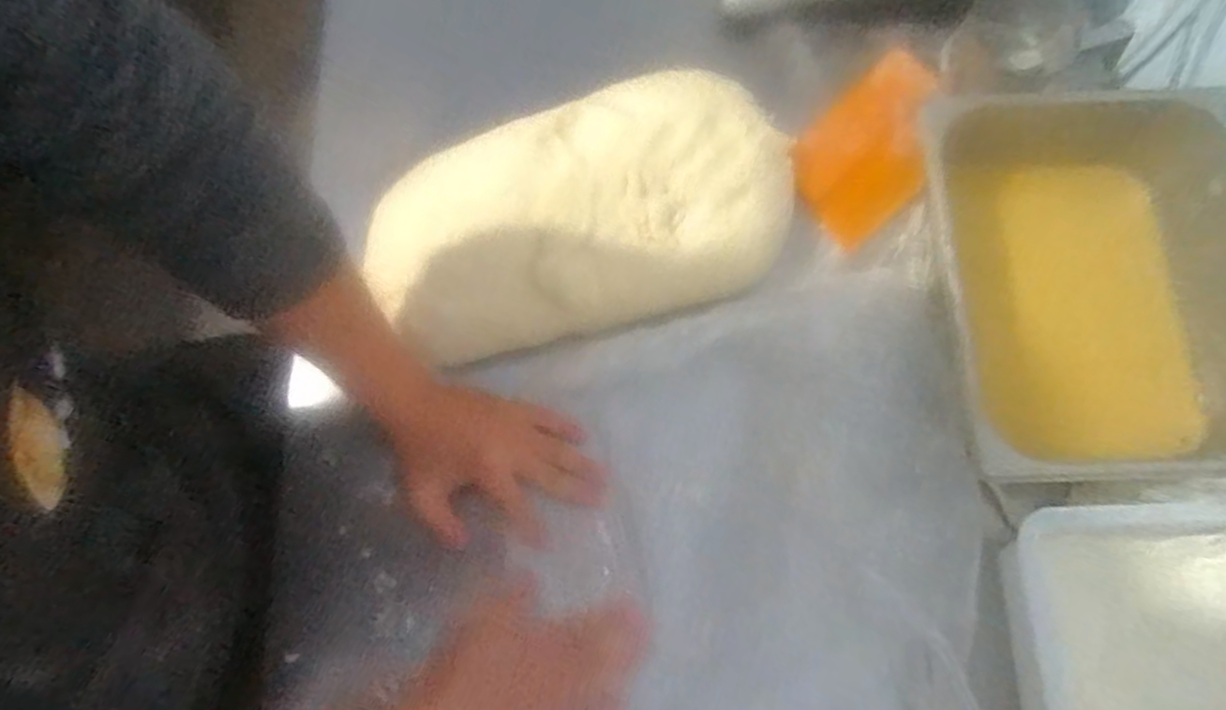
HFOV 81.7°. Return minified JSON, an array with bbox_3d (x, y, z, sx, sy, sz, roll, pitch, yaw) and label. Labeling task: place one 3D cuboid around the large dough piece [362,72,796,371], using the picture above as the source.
[{"bbox_3d":[-0.018,-0.127,0.610,0.366,0.055,0.209,-18,75,-5],"label":"large dough piece"}]

